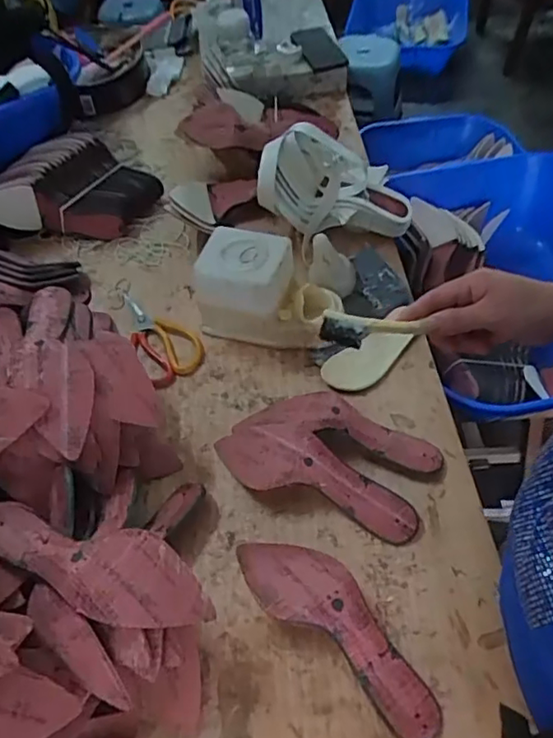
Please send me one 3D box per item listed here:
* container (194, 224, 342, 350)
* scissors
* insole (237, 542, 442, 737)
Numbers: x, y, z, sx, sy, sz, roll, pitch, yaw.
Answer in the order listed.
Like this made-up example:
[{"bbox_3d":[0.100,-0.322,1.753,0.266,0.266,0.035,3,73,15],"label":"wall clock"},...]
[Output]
[{"bbox_3d":[-0.003,-0.117,0.828,0.195,0.118,0.123,11,55,11],"label":"container"},{"bbox_3d":[-0.174,-0.062,0.860,0.082,0.022,0.189,-25,56,-14],"label":"scissors"},{"bbox_3d":[0.061,0.252,0.595,0.251,0.051,0.079,34,62,25],"label":"insole"}]

